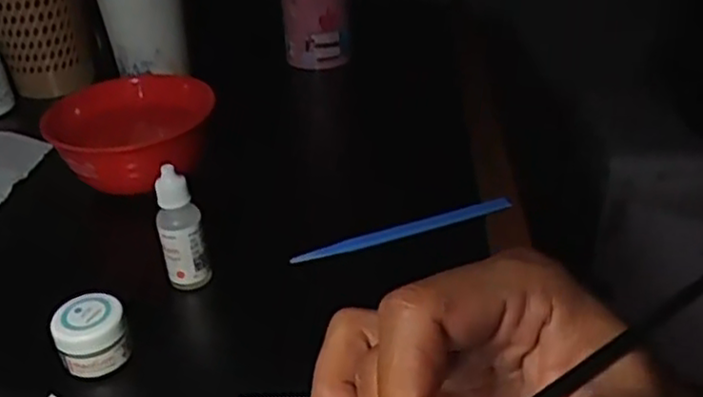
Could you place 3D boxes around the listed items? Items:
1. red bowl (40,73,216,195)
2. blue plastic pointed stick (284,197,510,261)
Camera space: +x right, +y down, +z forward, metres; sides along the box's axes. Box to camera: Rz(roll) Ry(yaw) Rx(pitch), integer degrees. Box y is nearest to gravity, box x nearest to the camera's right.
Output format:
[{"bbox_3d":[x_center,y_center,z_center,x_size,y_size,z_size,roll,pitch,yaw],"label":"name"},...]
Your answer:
[{"bbox_3d":[-0.148,-0.045,0.483,0.104,0.048,0.098,-7,33,-8],"label":"red bowl"},{"bbox_3d":[0.032,0.018,0.424,0.137,0.013,0.008,-10,34,-12],"label":"blue plastic pointed stick"}]

